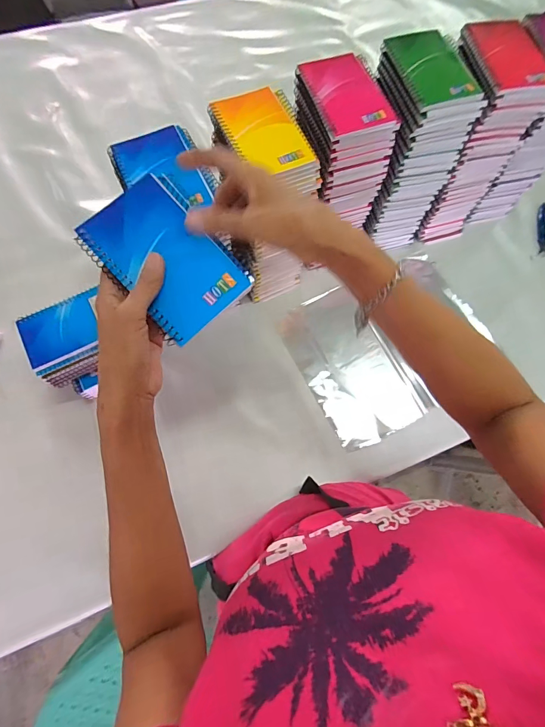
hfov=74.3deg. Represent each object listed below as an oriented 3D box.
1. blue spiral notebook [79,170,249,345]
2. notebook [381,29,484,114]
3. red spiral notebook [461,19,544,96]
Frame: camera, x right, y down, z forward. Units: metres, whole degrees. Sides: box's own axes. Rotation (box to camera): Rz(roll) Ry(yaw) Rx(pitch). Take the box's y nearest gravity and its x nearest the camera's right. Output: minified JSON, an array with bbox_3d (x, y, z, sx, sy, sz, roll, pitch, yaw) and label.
[{"bbox_3d":[-0.090,-0.089,0.307,0.088,0.010,0.130,-41,90,-4],"label":"blue spiral notebook"},{"bbox_3d":[0.201,-0.368,0.449,0.080,0.019,0.119,-16,73,-8],"label":"notebook"},{"bbox_3d":[0.309,-0.405,0.470,0.098,0.012,0.140,-10,72,-6],"label":"red spiral notebook"}]

